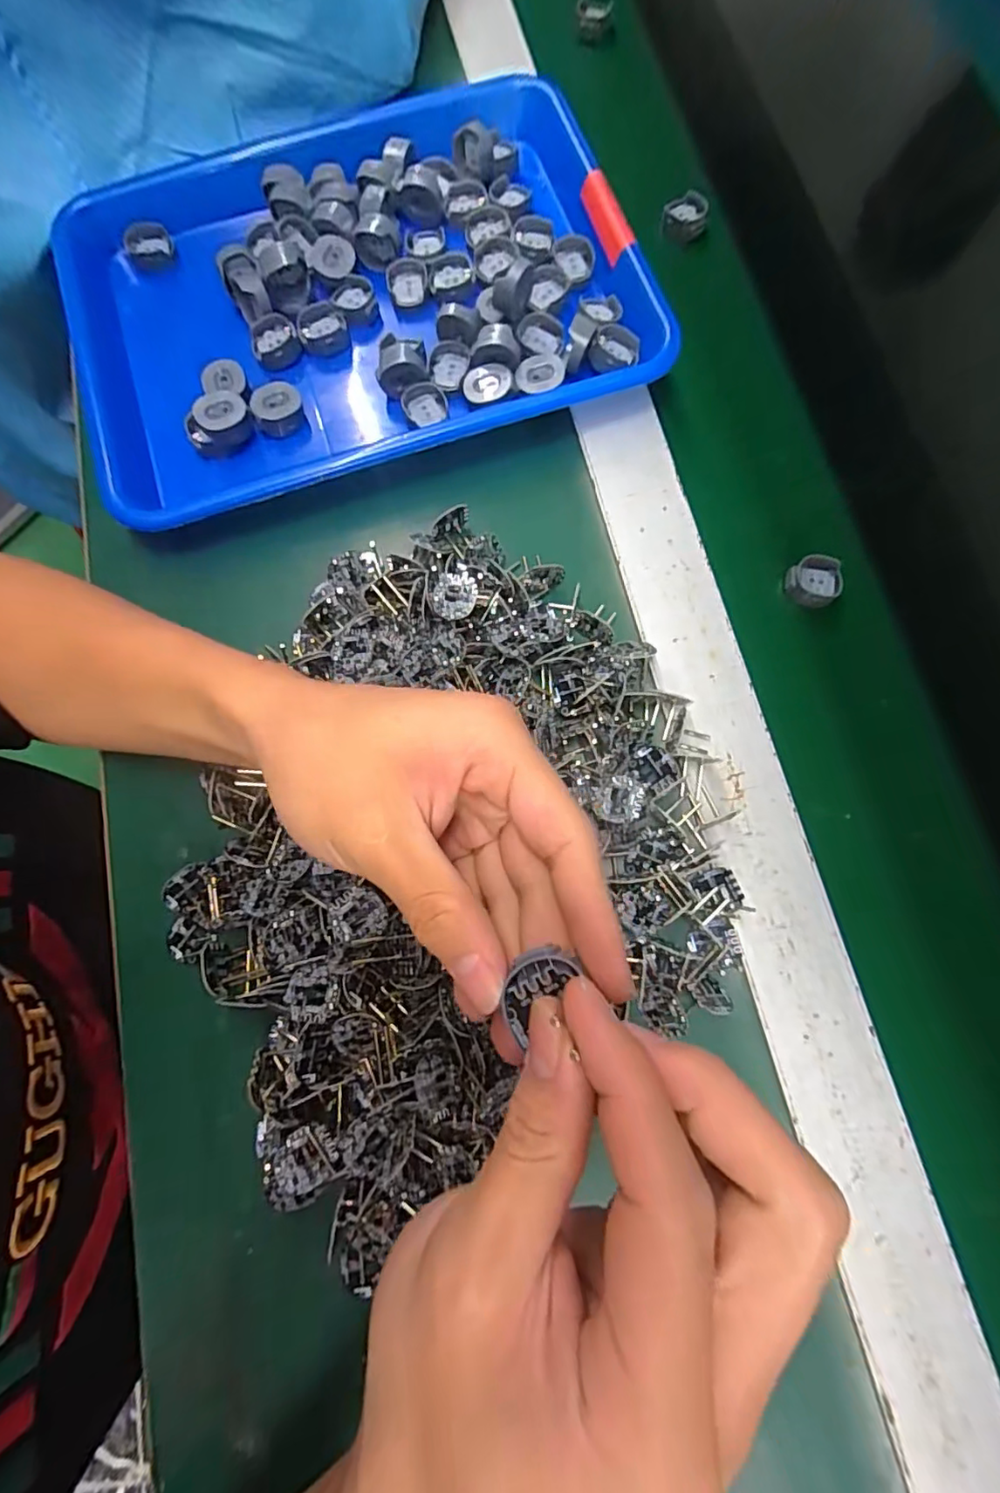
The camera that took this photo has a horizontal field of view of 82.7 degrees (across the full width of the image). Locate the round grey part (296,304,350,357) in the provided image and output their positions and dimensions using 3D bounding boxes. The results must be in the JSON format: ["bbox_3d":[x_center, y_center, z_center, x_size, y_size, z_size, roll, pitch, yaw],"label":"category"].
[{"bbox_3d":[-0.108,-0.253,0.345,0.029,0.012,0.024,-12,77,-1],"label":"round grey part"}]

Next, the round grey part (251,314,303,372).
[{"bbox_3d":[-0.136,-0.243,0.342,0.028,0.014,0.027,0,77,1],"label":"round grey part"}]

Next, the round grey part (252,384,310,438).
[{"bbox_3d":[-0.128,-0.195,0.331,0.027,0.016,0.023,-20,77,-3],"label":"round grey part"}]

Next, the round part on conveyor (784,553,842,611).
[{"bbox_3d":[0.177,-0.094,0.323,0.030,0.015,0.025,27,79,7],"label":"round part on conveyor"}]

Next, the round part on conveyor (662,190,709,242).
[{"bbox_3d":[0.123,-0.353,0.381,0.028,0.017,0.029,0,77,1],"label":"round part on conveyor"}]

